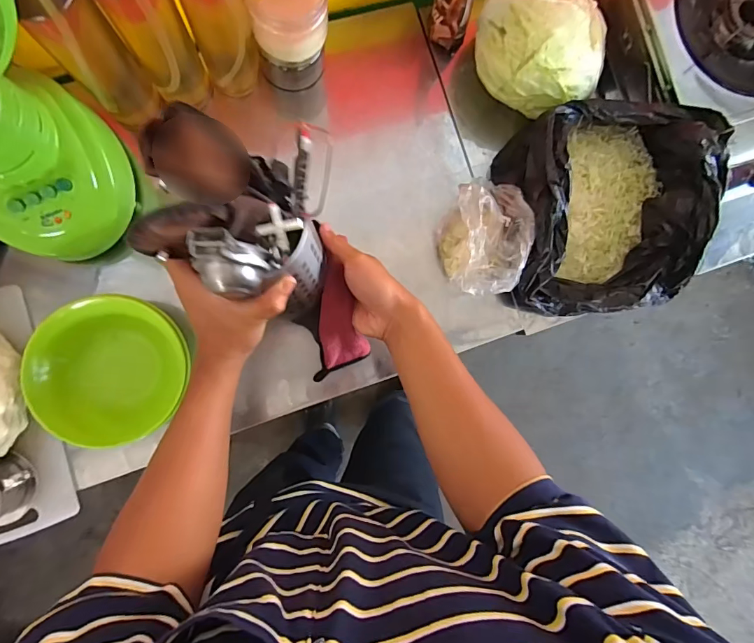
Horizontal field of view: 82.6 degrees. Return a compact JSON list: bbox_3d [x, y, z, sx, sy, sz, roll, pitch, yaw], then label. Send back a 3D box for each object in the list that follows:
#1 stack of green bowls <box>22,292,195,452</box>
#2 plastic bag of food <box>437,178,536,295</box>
[{"bbox_3d":[-0.333,0.057,0.535,0.157,0.065,0.174,21,84,-29],"label":"stack of green bowls"},{"bbox_3d":[0.143,-0.110,0.571,0.095,0.083,0.141,-6,89,-8],"label":"plastic bag of food"}]

